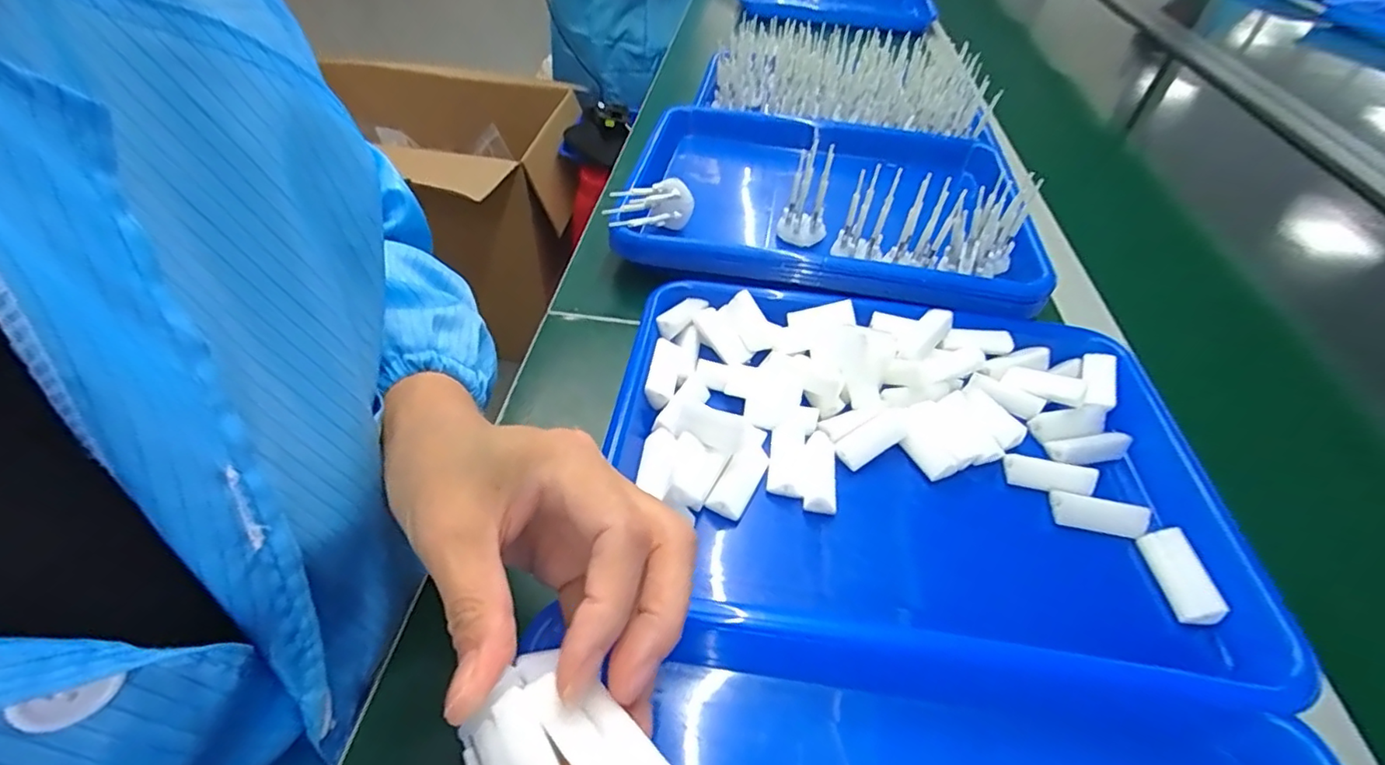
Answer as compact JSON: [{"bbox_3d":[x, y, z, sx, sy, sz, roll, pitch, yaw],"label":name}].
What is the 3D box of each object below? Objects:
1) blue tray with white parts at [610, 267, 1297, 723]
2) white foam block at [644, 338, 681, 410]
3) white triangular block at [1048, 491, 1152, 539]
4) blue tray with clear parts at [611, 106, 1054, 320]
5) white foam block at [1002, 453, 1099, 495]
[{"bbox_3d":[0.122,0.038,0.345,0.334,0.033,0.245,8,47,3],"label":"blue tray with white parts"},{"bbox_3d":[-0.018,-0.006,0.370,0.017,0.012,0.047,8,47,3],"label":"white foam block"},{"bbox_3d":[0.224,0.073,0.321,0.049,0.013,0.015,13,47,8],"label":"white triangular block"},{"bbox_3d":[0.115,-0.163,0.500,0.331,0.076,0.260,13,47,8],"label":"blue tray with clear parts"},{"bbox_3d":[0.205,0.053,0.336,0.046,0.006,0.019,8,84,21],"label":"white foam block"}]

